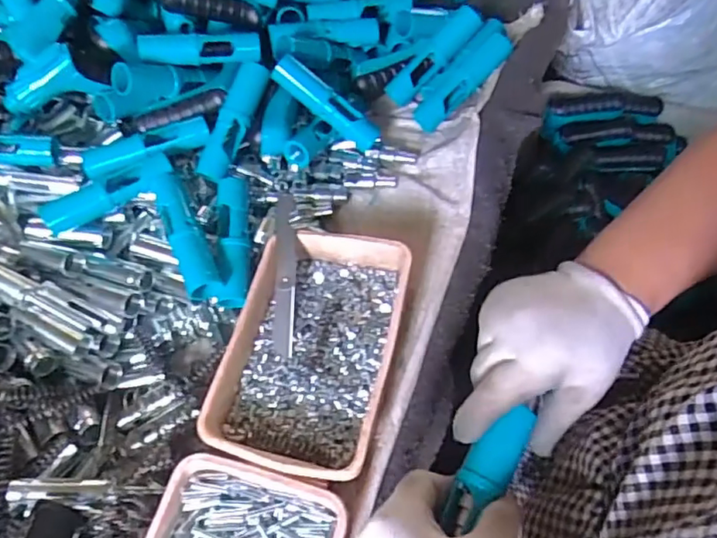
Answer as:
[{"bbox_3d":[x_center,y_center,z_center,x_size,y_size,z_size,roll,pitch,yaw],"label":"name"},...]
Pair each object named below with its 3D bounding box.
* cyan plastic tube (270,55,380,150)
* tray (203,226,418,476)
[{"bbox_3d":[-0.030,-0.168,0.581,0.121,0.024,0.029,36,65,-11],"label":"cyan plastic tube"},{"bbox_3d":[-0.038,0.064,0.480,0.137,0.040,0.201,8,62,15],"label":"tray"}]

